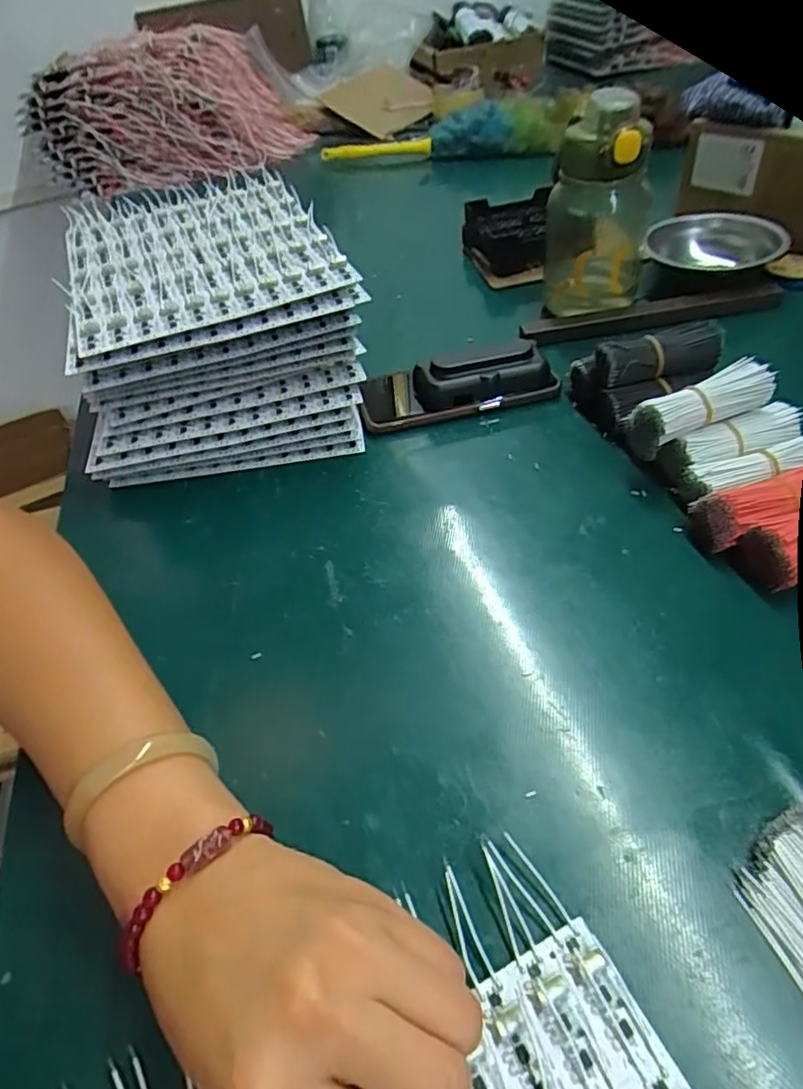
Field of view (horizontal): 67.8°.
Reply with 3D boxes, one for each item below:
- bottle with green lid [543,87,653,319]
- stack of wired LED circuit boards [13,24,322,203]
[{"bbox_3d":[0.180,-0.306,0.545,0.090,0.173,0.105,8,48,14],"label":"bottle with green lid"},{"bbox_3d":[-0.398,-0.724,0.999,0.432,0.183,0.134,-10,47,0],"label":"stack of wired LED circuit boards"}]

